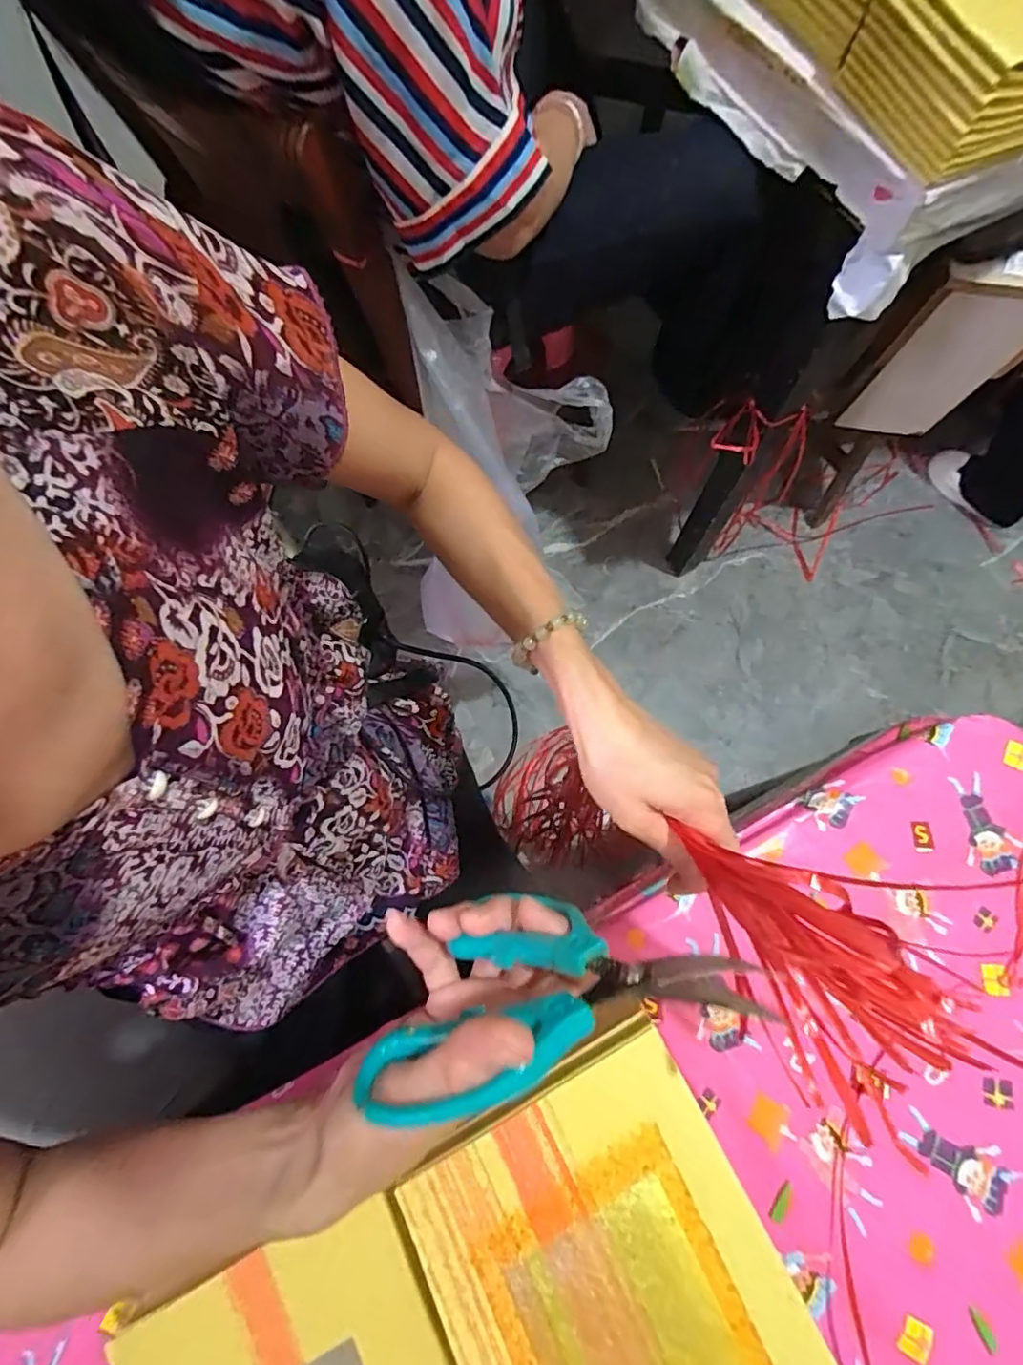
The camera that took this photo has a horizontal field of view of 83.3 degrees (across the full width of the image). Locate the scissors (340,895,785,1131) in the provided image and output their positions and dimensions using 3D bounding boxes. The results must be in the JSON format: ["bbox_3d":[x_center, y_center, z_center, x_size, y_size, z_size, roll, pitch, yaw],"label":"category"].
[{"bbox_3d":[0.012,0.118,0.231,0.137,0.081,0.015,-23,105,-2],"label":"scissors"}]

